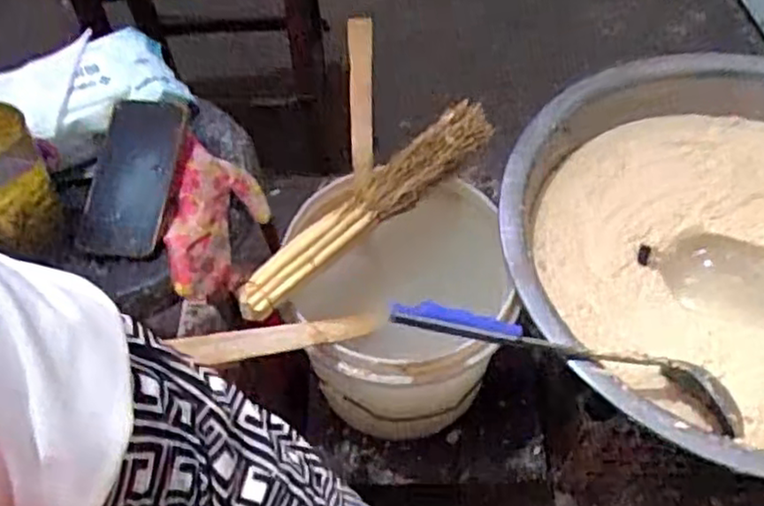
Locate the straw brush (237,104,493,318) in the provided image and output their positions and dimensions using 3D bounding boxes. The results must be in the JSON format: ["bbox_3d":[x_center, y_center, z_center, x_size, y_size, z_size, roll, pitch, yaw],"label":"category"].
[{"bbox_3d":[-0.010,-0.044,0.753,0.077,0.064,0.347,33,62,23],"label":"straw brush"}]

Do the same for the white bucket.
[{"bbox_3d":[0.029,0.069,0.823,0.230,0.220,0.242,-1,55,1],"label":"white bucket"}]

